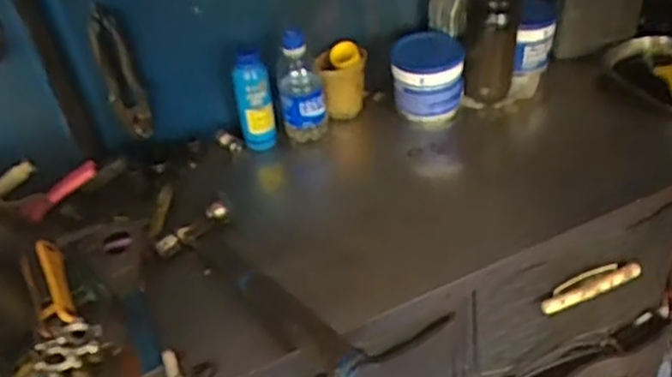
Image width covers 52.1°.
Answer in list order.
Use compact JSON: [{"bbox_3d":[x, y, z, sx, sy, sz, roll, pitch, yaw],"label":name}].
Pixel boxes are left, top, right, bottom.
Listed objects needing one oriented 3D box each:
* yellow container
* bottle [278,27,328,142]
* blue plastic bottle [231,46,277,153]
[{"bbox_3d":[0.012,-0.169,1.062,0.075,0.111,0.078,-8,40,1],"label":"yellow container"},{"bbox_3d":[-0.052,-0.150,0.995,0.068,0.169,0.055,-8,40,1],"label":"bottle"},{"bbox_3d":[-0.116,-0.125,0.986,0.051,0.152,0.049,-15,40,-7],"label":"blue plastic bottle"}]

